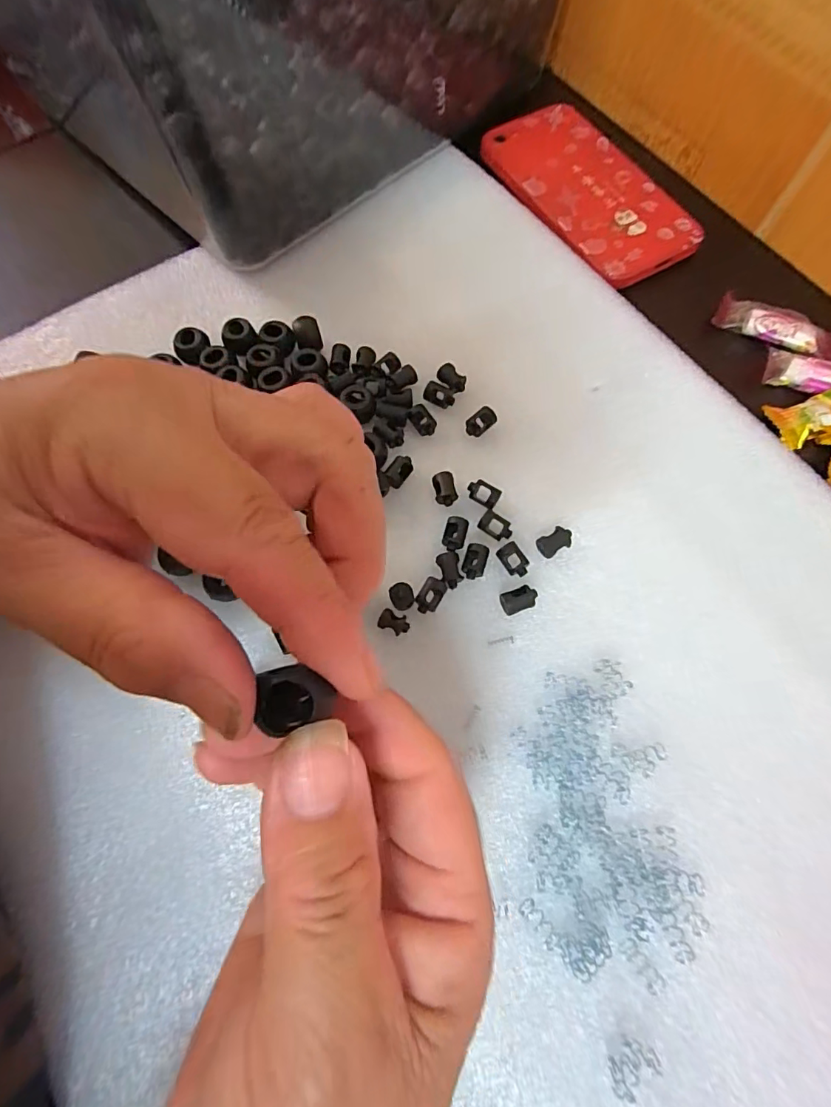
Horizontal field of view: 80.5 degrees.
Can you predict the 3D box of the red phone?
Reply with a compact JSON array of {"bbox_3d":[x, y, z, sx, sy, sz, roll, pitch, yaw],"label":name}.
[{"bbox_3d":[0.103,-0.220,0.291,0.070,0.004,0.137,-27,72,-9],"label":"red phone"}]

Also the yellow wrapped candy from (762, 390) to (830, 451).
[{"bbox_3d":[0.199,-0.068,0.238,0.047,0.007,0.025,-19,71,7],"label":"yellow wrapped candy"}]

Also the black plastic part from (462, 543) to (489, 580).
[{"bbox_3d":[0.026,0.003,0.210,0.009,0.006,0.014,16,71,6],"label":"black plastic part"}]

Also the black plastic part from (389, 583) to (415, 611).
[{"bbox_3d":[-0.005,0.018,0.204,0.009,0.007,0.010,-23,72,-8],"label":"black plastic part"}]

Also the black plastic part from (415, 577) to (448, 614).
[{"bbox_3d":[0.006,0.018,0.206,0.009,0.006,0.015,30,73,10],"label":"black plastic part"}]

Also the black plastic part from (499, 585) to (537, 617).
[{"bbox_3d":[0.043,0.020,0.206,0.016,0.009,0.009,-21,71,-7],"label":"black plastic part"}]

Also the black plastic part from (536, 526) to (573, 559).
[{"bbox_3d":[0.061,-0.005,0.216,0.016,0.007,0.009,-28,72,-9],"label":"black plastic part"}]

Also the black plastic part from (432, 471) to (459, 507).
[{"bbox_3d":[0.014,-0.029,0.223,0.010,0.009,0.014,-12,71,-4],"label":"black plastic part"}]

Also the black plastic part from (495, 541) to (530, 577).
[{"bbox_3d":[0.043,0.003,0.212,0.010,0.007,0.014,-36,74,-12],"label":"black plastic part"}]

